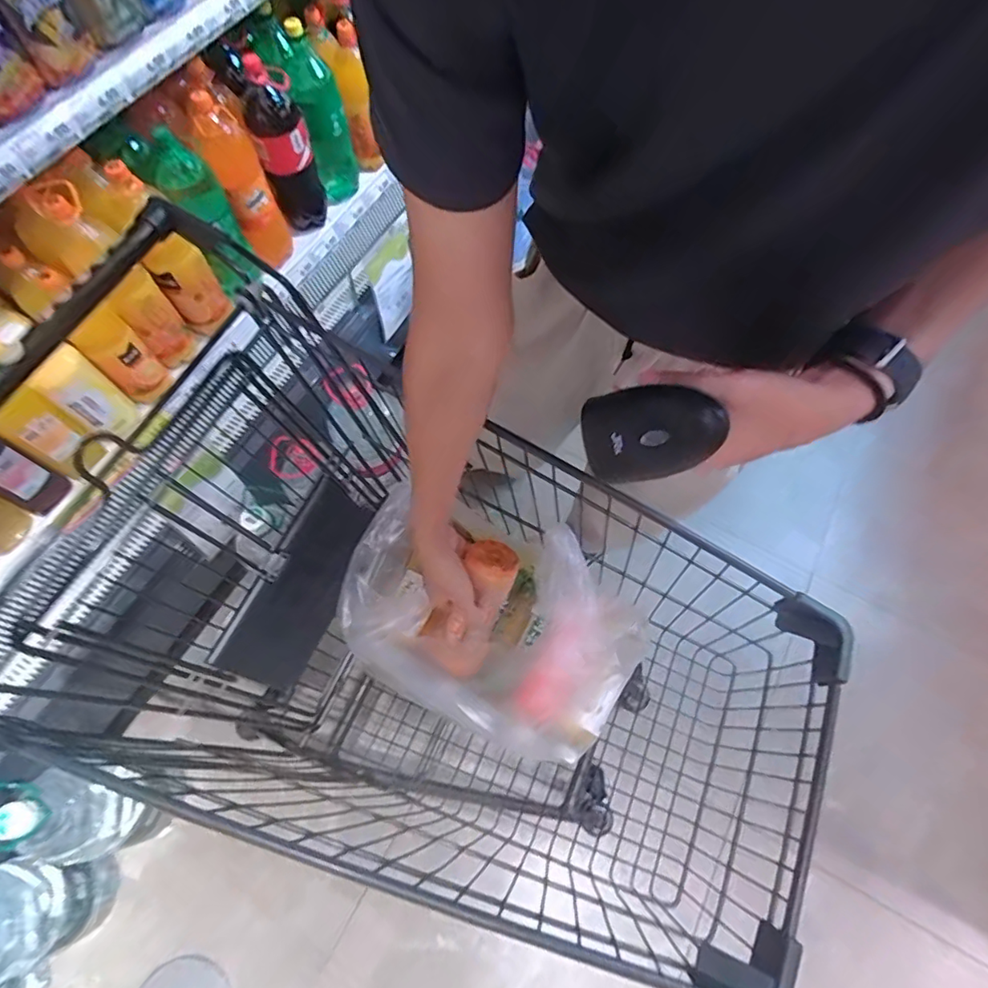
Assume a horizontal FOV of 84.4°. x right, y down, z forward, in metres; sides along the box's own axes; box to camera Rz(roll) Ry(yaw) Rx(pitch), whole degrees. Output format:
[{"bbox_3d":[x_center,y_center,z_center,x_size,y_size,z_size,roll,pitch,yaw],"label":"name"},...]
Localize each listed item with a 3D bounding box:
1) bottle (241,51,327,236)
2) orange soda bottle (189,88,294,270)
[{"bbox_3d":[-0.415,-0.679,1.091,0.099,0.314,0.097,-18,67,-8],"label":"bottle"},{"bbox_3d":[-0.478,-0.587,1.052,0.094,0.296,0.082,-23,68,-10],"label":"orange soda bottle"}]

